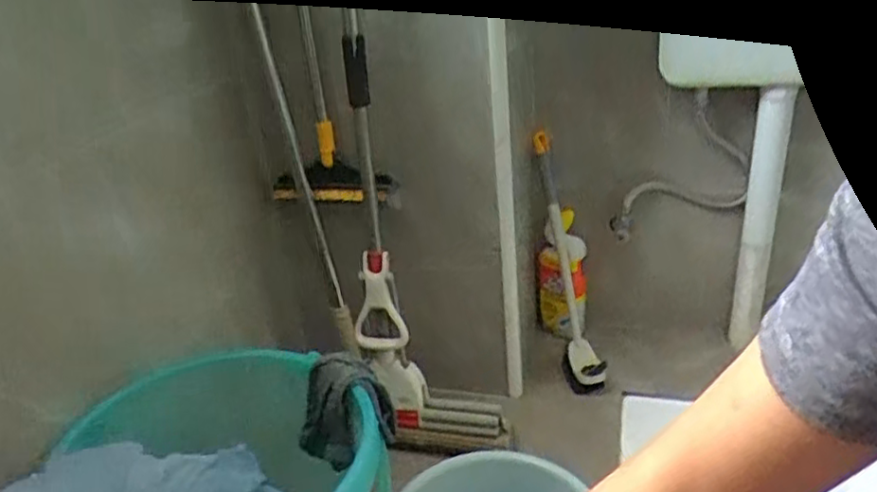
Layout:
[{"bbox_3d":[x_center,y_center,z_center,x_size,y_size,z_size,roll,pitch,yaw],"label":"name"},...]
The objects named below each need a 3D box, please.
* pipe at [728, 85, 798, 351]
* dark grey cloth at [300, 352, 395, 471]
[{"bbox_3d":[0.555,-0.034,1.186,0.054,0.471,0.057,10,29,29],"label":"pipe"},{"bbox_3d":[-0.111,0.190,0.794,0.101,0.118,0.079,11,30,32],"label":"dark grey cloth"}]

